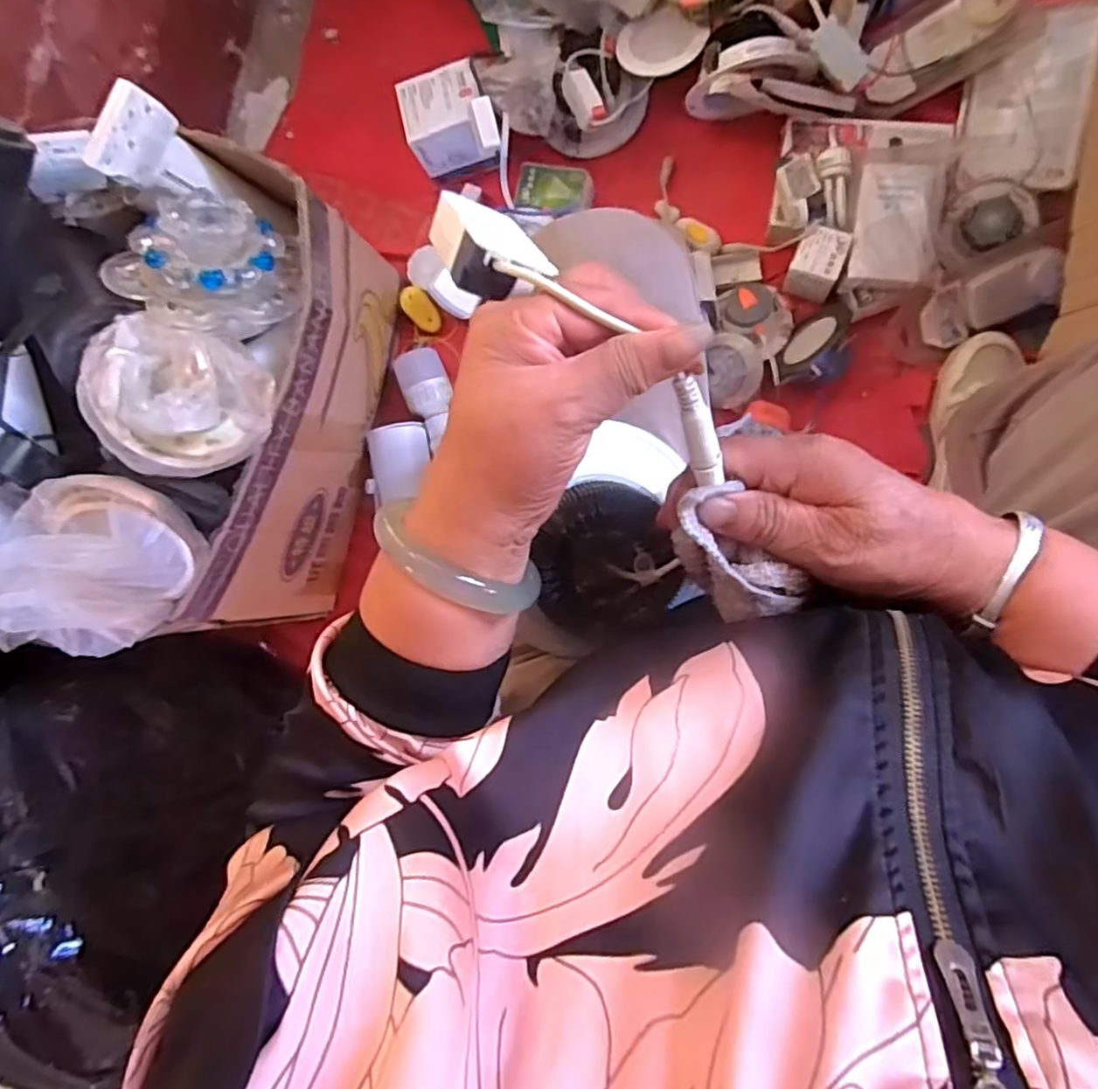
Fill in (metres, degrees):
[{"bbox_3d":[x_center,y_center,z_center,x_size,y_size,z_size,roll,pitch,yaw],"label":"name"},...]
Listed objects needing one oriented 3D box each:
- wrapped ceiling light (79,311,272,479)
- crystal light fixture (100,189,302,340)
[{"bbox_3d":[-0.303,-0.120,0.555,0.107,0.093,0.117,0,90,10],"label":"wrapped ceiling light"},{"bbox_3d":[-0.298,-0.239,0.585,0.147,0.084,0.118,-3,86,-26],"label":"crystal light fixture"}]

